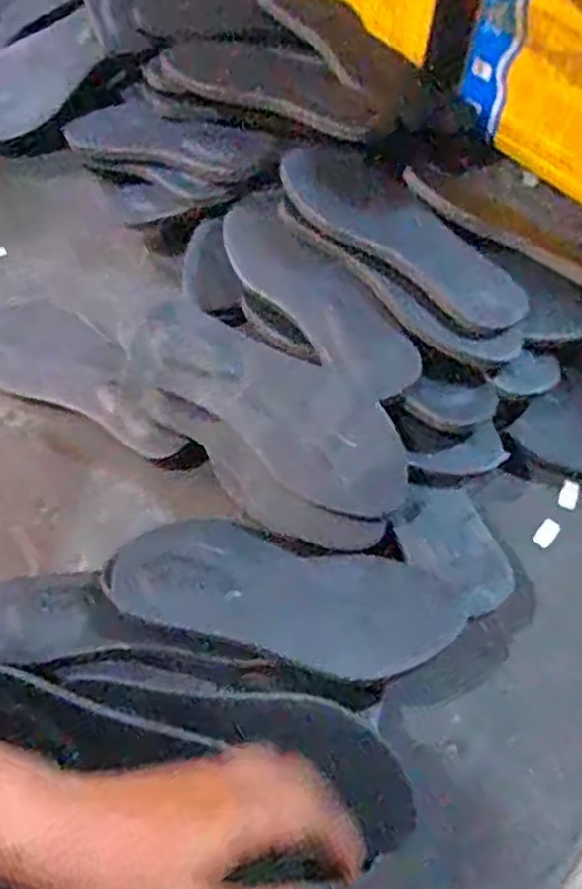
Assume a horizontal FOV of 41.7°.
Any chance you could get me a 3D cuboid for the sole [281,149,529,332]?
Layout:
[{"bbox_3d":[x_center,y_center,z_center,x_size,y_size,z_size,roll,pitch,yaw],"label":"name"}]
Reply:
[{"bbox_3d":[0.101,-0.185,0.669,0.241,0.010,0.113,37,51,12],"label":"sole"}]

